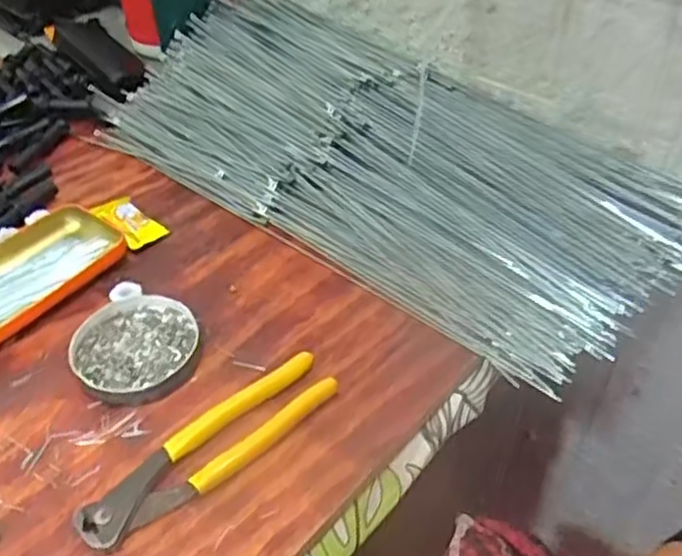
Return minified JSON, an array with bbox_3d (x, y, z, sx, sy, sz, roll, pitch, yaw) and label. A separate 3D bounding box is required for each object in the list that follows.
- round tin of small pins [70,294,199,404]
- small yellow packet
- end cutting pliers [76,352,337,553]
[{"bbox_3d":[-0.136,0.046,0.472,0.080,0.014,0.081,-1,45,1],"label":"round tin of small pins"},{"bbox_3d":[-0.167,-0.045,0.560,0.051,0.020,0.030,31,52,26],"label":"small yellow packet"},{"bbox_3d":[-0.075,0.099,0.416,0.164,0.018,0.037,-30,52,-26],"label":"end cutting pliers"}]

